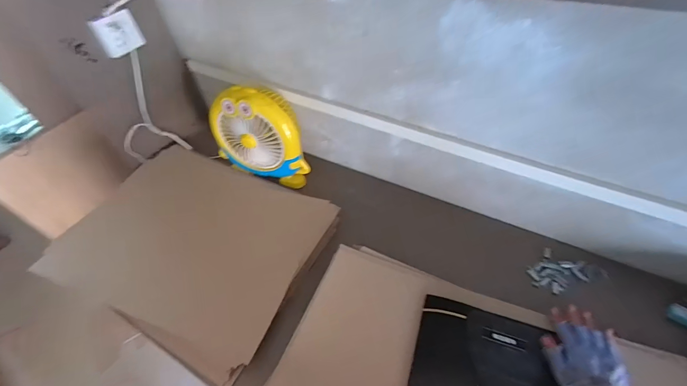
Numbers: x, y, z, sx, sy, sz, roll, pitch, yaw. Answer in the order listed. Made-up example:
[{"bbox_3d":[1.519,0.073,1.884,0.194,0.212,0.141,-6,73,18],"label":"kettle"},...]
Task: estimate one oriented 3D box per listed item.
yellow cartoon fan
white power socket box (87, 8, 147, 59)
[{"bbox_3d":[-0.209,-0.159,0.840,0.238,0.243,0.105,14,52,18],"label":"yellow cartoon fan"},{"bbox_3d":[-0.545,-0.387,0.797,0.097,0.087,0.038,-28,52,-17],"label":"white power socket box"}]

